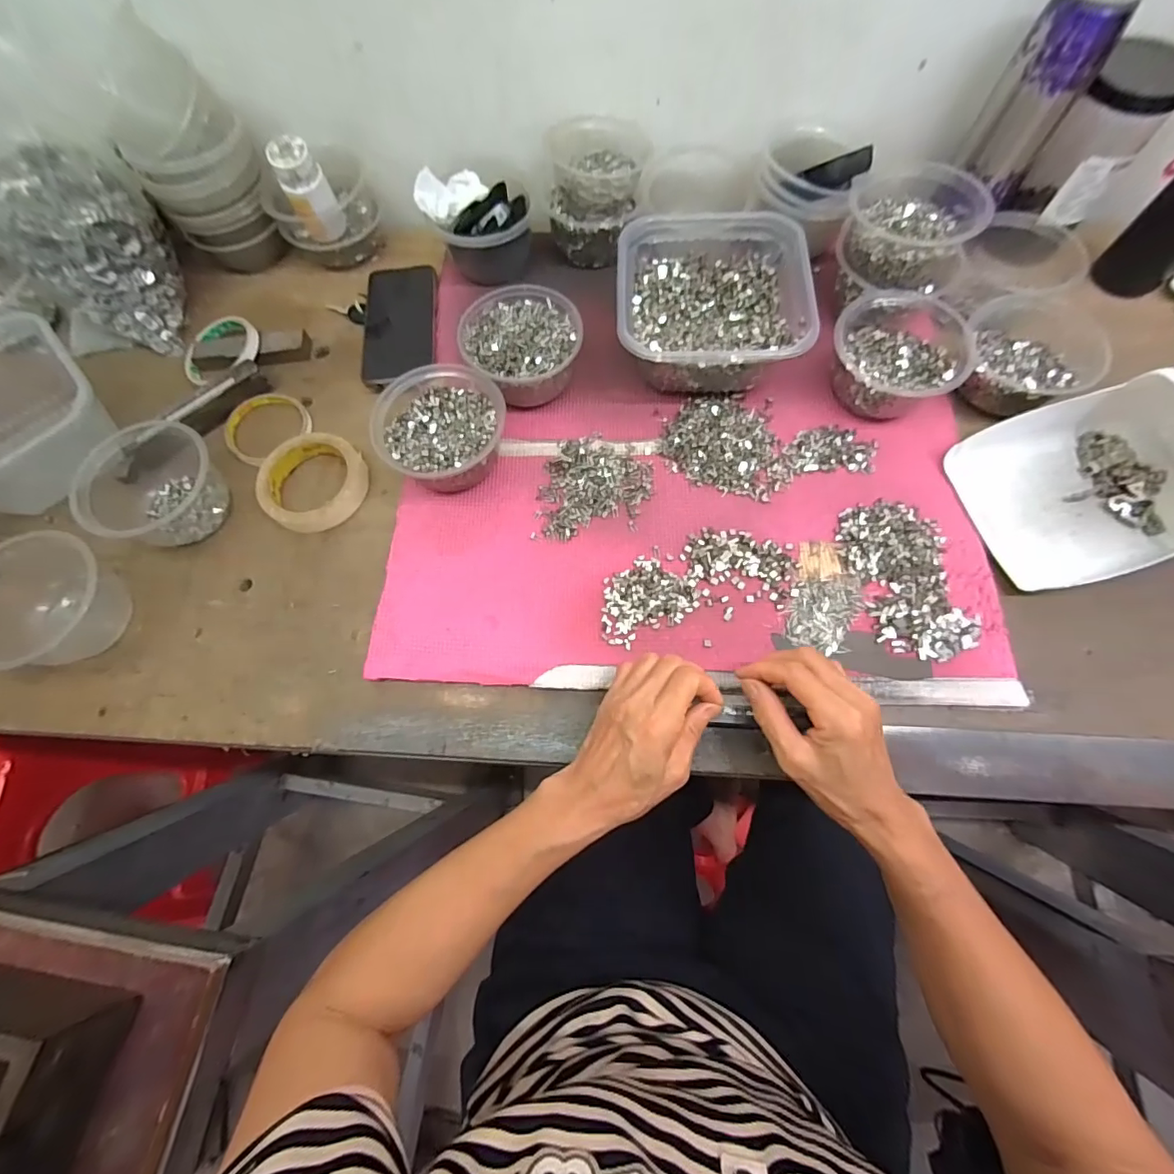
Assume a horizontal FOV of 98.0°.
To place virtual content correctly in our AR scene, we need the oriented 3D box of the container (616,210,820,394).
[{"bbox_3d":[0.116,-0.273,0.497,0.169,0.074,0.167,1,69,3],"label":"container"}]

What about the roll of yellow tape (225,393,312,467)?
[{"bbox_3d":[-0.332,-0.169,0.530,0.082,0.015,0.072,-34,73,-9],"label":"roll of yellow tape"}]

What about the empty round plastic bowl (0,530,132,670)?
[{"bbox_3d":[-0.458,0.016,0.433,0.098,0.062,0.112,23,72,10],"label":"empty round plastic bowl"}]

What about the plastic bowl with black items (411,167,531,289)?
[{"bbox_3d":[-0.114,-0.383,0.544,0.107,0.078,0.087,-19,70,-5],"label":"plastic bowl with black items"}]

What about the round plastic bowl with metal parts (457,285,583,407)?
[{"bbox_3d":[-0.063,-0.235,0.500,0.109,0.060,0.117,-1,69,2],"label":"round plastic bowl with metal parts"}]

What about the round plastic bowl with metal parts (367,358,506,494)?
[{"bbox_3d":[-0.131,-0.144,0.472,0.111,0.057,0.113,-1,69,2],"label":"round plastic bowl with metal parts"}]

